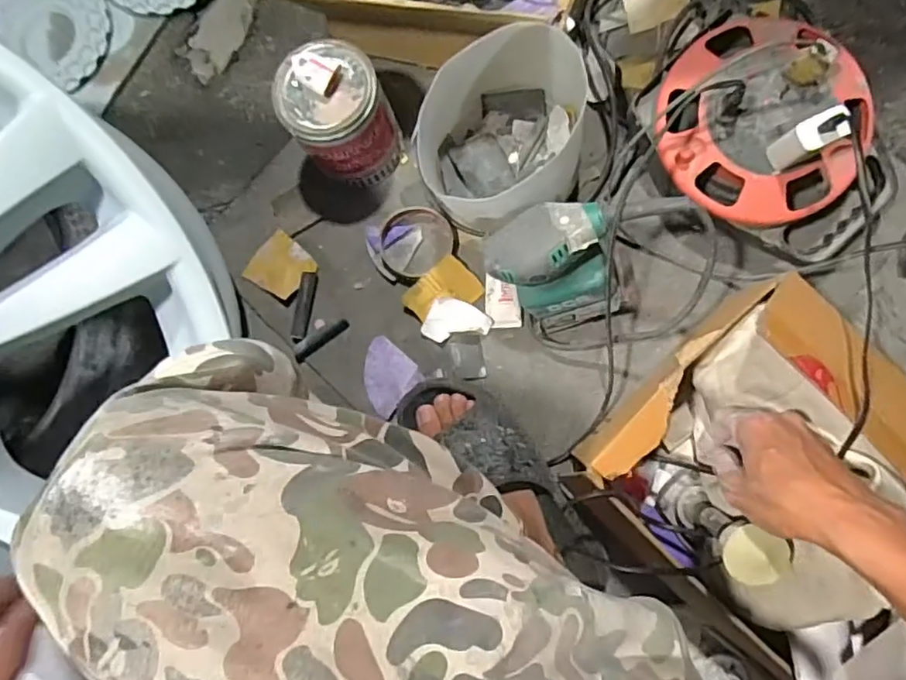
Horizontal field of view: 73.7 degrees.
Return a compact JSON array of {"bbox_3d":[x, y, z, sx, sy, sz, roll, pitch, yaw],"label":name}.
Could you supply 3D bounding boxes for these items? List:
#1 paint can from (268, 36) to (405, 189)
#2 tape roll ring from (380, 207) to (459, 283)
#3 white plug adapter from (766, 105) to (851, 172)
[{"bbox_3d":[-0.119,-0.236,0.649,0.102,0.155,0.100,-1,84,5],"label":"paint can"},{"bbox_3d":[-0.042,-0.111,0.681,0.088,0.013,0.078,-30,82,1],"label":"tape roll ring"},{"bbox_3d":[0.313,-0.177,0.538,0.036,0.074,0.030,-22,83,2],"label":"white plug adapter"}]

